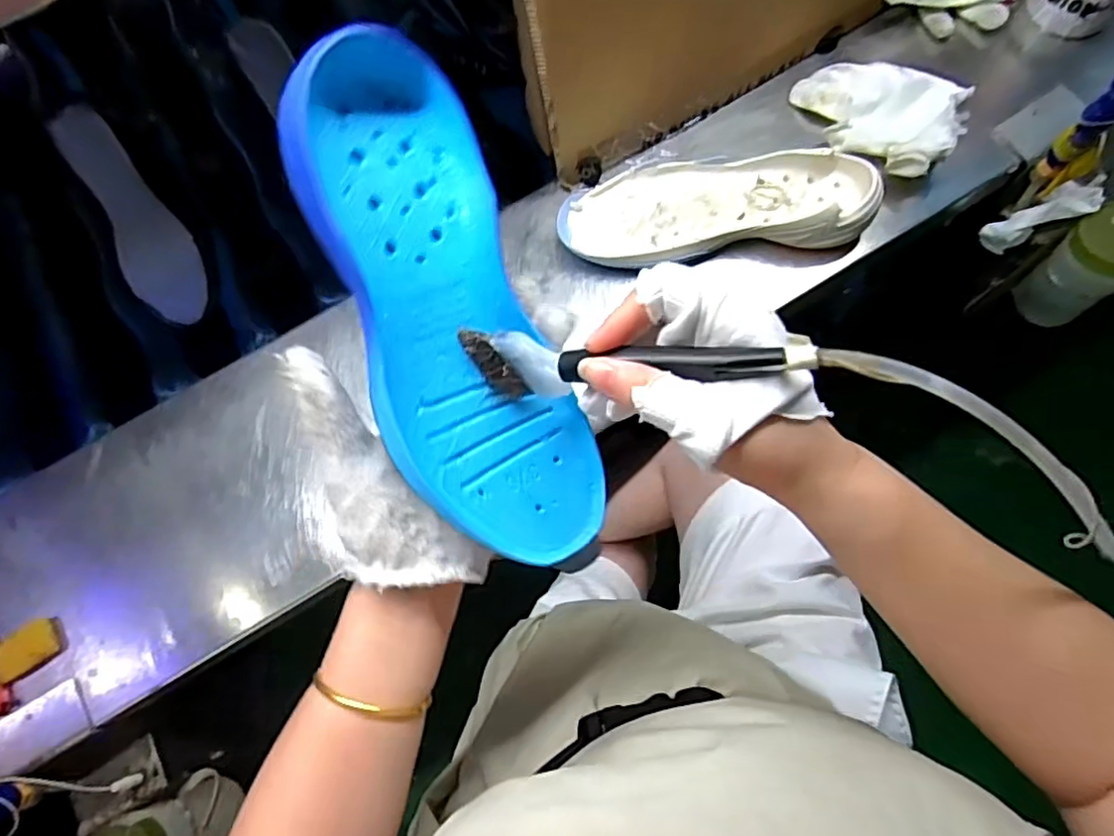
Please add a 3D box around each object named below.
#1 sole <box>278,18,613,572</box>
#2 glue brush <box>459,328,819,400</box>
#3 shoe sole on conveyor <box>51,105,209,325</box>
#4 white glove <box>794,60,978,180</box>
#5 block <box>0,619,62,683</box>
[{"bbox_3d":[-0.051,-0.044,0.306,0.089,0.036,0.250,-23,102,-6],"label":"sole"},{"bbox_3d":[0.023,-0.027,0.291,0.146,0.032,0.023,0,71,30],"label":"glue brush"},{"bbox_3d":[-0.449,-0.217,0.668,0.075,0.028,0.240,-29,98,-8],"label":"shoe sole on conveyor"},{"bbox_3d":[0.308,-0.301,0.608,0.155,0.055,0.119,35,77,10],"label":"white glove"},{"bbox_3d":[-0.459,0.200,0.548,0.053,0.007,0.036,-31,76,-9],"label":"block"}]

